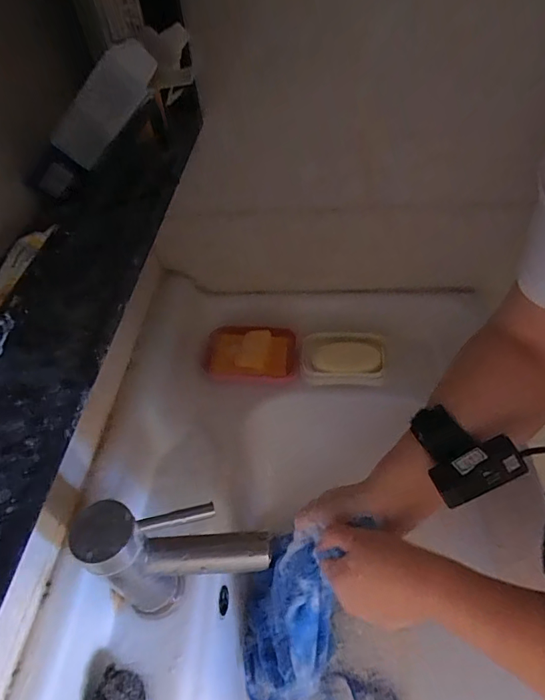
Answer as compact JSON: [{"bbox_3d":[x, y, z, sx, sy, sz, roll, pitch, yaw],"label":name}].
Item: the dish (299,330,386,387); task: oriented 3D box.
[{"bbox_3d":[0.097,0.009,0.592,0.116,0.025,0.081,-3,49,3],"label":"dish"}]

